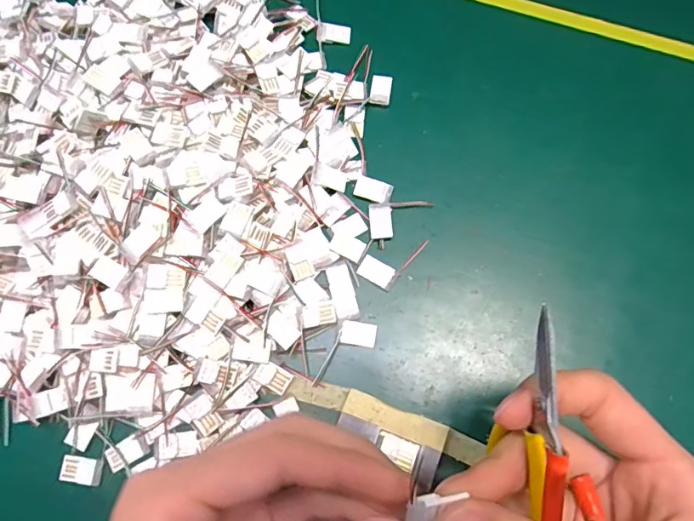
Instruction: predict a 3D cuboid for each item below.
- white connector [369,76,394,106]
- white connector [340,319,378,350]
[{"bbox_3d":[0.020,-0.100,0.288,0.012,0.004,0.020,9,74,4],"label":"white connector"},{"bbox_3d":[0.006,0.037,0.249,0.017,0.006,0.012,10,74,4],"label":"white connector"}]

